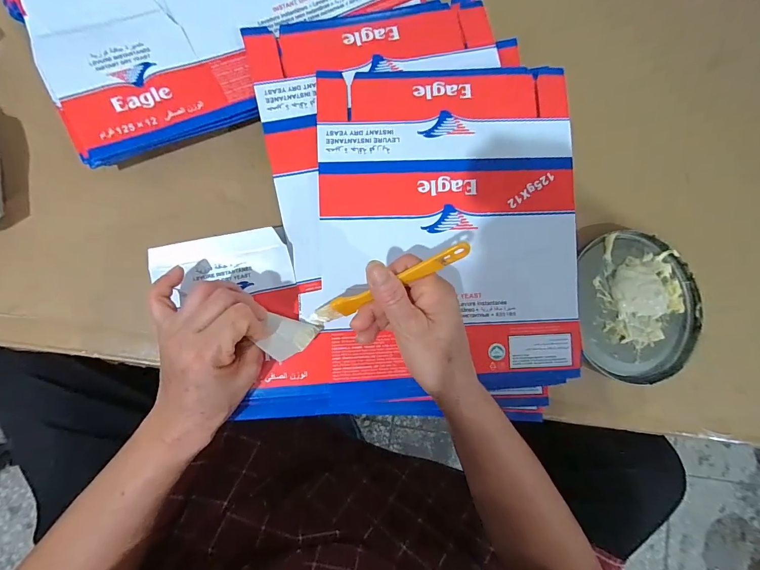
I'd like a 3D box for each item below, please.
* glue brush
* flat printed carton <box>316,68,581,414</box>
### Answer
[{"bbox_3d":[0.004,0.002,0.276,0.136,0.014,0.015,-25,90,18],"label":"glue brush"},{"bbox_3d":[0.064,-0.048,0.330,0.230,0.012,0.300,-3,88,-3],"label":"flat printed carton"}]

